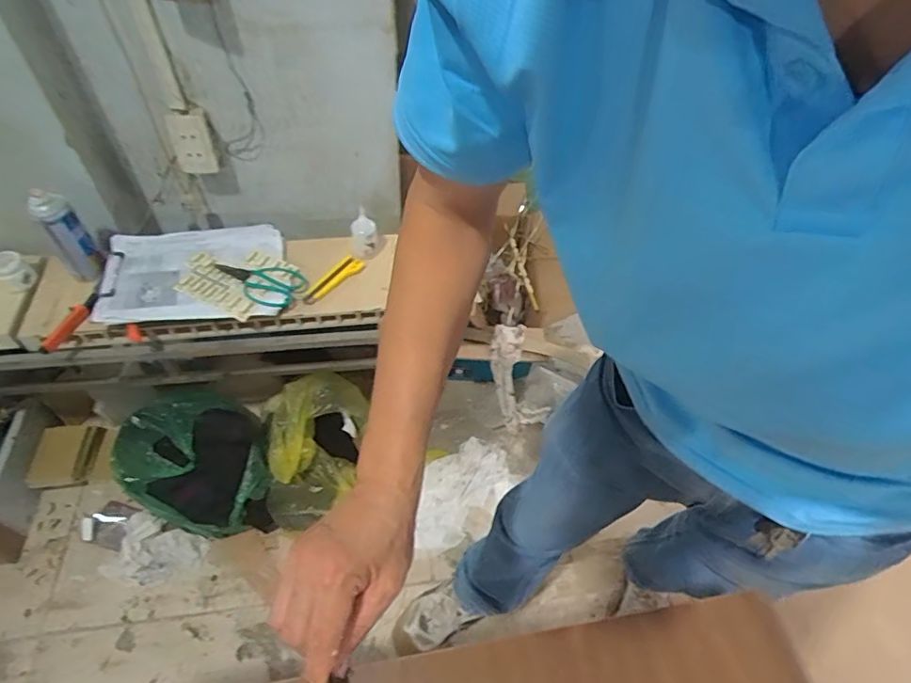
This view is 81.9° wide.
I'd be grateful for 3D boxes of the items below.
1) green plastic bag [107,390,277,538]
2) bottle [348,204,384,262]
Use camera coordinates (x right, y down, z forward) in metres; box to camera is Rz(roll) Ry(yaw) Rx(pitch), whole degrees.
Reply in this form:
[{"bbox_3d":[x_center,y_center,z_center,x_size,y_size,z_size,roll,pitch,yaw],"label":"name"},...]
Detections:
[{"bbox_3d":[-0.587,0.277,1.216,0.326,0.181,0.280,30,56,19],"label":"green plastic bag"},{"bbox_3d":[-0.171,-0.209,1.030,0.066,0.088,0.059,-1,52,-5],"label":"bottle"}]

